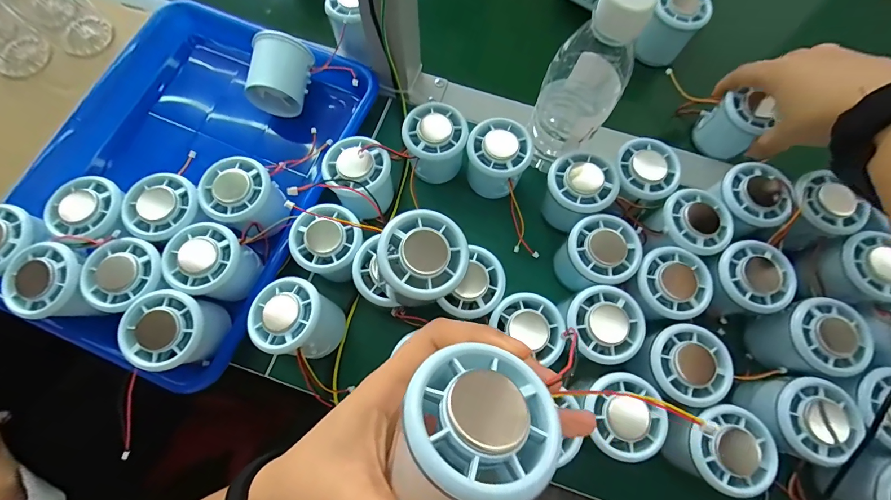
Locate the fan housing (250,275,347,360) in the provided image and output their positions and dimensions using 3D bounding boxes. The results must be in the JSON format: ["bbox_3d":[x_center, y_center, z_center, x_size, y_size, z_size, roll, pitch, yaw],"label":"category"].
[{"bbox_3d":[-0.116,0.056,0.305,0.059,0.055,0.054,0,72,-1],"label":"fan housing"}]

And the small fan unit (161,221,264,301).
[{"bbox_3d":[-0.187,0.012,0.311,0.054,0.044,0.053,38,75,10],"label":"small fan unit"}]

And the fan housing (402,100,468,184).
[{"bbox_3d":[-0.010,-0.099,0.360,0.053,0.057,0.051,0,72,-1],"label":"fan housing"}]

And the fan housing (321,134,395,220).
[{"bbox_3d":[-0.074,-0.064,0.346,0.052,0.063,0.051,0,72,-1],"label":"fan housing"}]

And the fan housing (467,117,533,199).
[{"bbox_3d":[0.048,-0.083,0.358,0.054,0.060,0.051,0,72,-1],"label":"fan housing"}]

